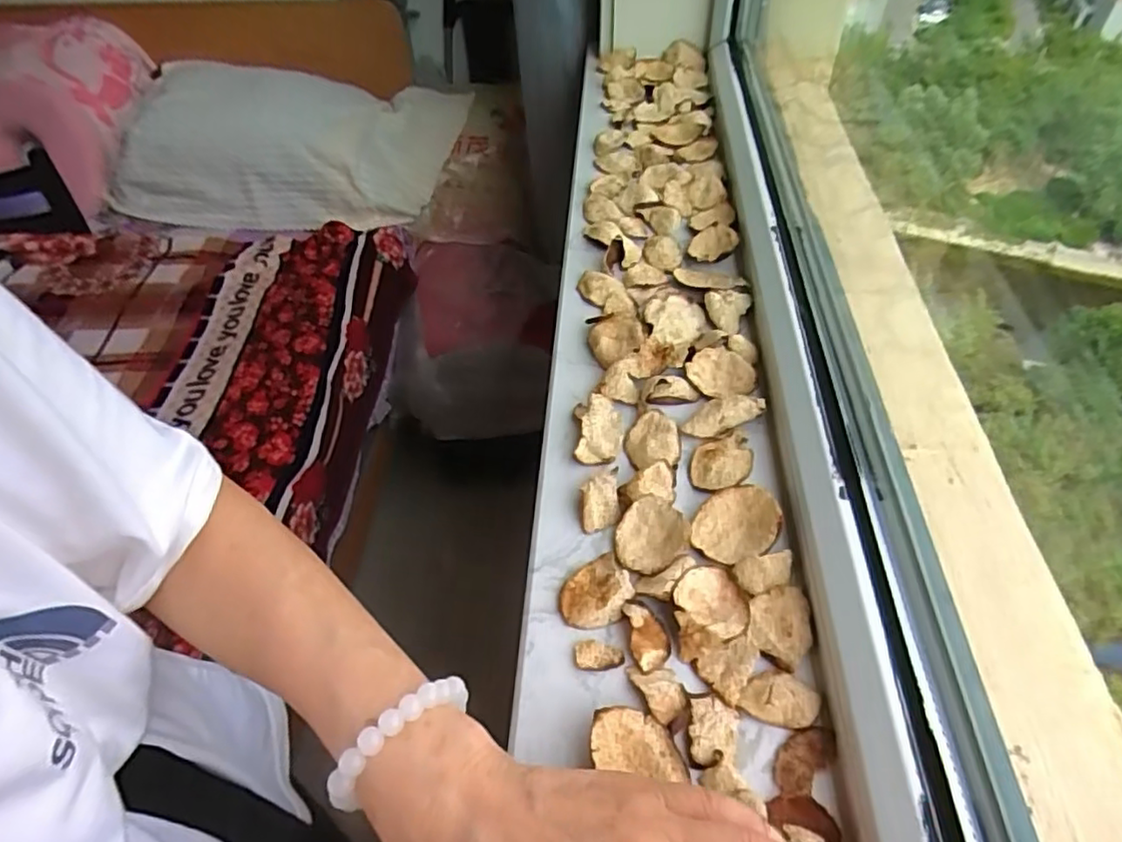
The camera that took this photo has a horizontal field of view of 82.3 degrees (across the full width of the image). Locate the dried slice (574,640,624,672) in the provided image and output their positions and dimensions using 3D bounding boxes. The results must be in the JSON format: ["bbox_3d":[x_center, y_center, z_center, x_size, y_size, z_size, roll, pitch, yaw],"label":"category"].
[{"bbox_3d":[0.020,0.123,0.338,0.026,0.004,0.016,0,49,5],"label":"dried slice"}]

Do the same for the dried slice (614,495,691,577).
[{"bbox_3d":[0.052,0.066,0.374,0.040,0.009,0.044,-3,49,3],"label":"dried slice"}]

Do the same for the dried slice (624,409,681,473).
[{"bbox_3d":[0.061,0.010,0.426,0.035,0.007,0.054,3,50,8],"label":"dried slice"}]

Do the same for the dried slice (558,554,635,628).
[{"bbox_3d":[0.020,0.096,0.357,0.042,0.010,0.035,-31,53,-20],"label":"dried slice"}]

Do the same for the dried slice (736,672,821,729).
[{"bbox_3d":[0.109,0.137,0.318,0.036,0.006,0.025,13,52,16],"label":"dried slice"}]

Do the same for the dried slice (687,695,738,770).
[{"bbox_3d":[0.073,0.149,0.309,0.023,0.004,0.034,3,50,8],"label":"dried slice"}]

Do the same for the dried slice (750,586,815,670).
[{"bbox_3d":[0.117,0.110,0.343,0.032,0.006,0.044,2,50,7],"label":"dried slice"}]

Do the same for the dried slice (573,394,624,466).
[{"bbox_3d":[0.025,0.005,0.433,0.032,0.014,0.052,-2,49,3],"label":"dried slice"}]

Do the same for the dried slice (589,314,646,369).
[{"bbox_3d":[0.042,-0.062,0.487,0.040,0.013,0.050,-8,49,-1],"label":"dried slice"}]

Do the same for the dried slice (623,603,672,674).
[{"bbox_3d":[0.046,0.112,0.340,0.021,0.007,0.035,-12,49,-5],"label":"dried slice"}]

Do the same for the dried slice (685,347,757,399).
[{"bbox_3d":[0.115,-0.035,0.465,0.050,0.008,0.037,-4,82,-7],"label":"dried slice"}]

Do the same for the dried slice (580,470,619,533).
[{"bbox_3d":[0.024,0.049,0.398,0.024,0.010,0.038,-5,49,1],"label":"dried slice"}]

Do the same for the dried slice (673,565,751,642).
[{"bbox_3d":[0.084,0.095,0.345,0.038,0.013,0.038,-3,49,3],"label":"dried slice"}]

